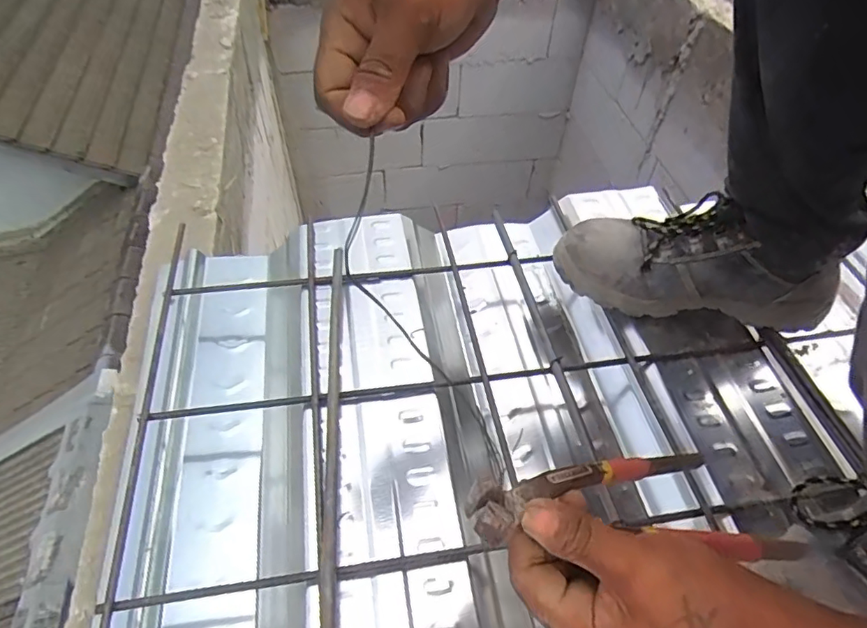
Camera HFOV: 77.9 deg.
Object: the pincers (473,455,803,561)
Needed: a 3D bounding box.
[{"bbox_3d":[0.111,0.105,0.296,0.213,0.030,0.076,11,45,-29],"label":"pincers"}]

